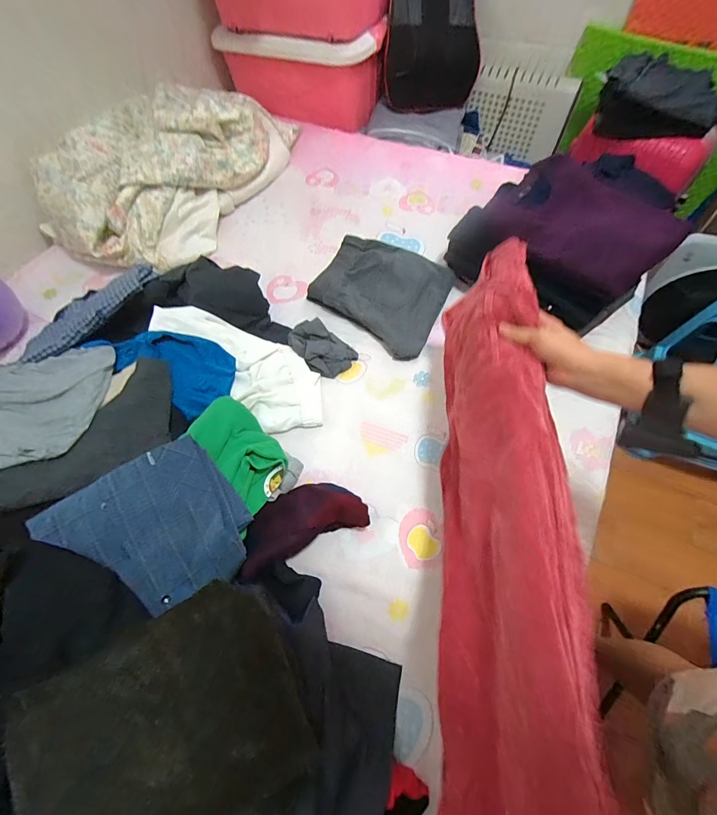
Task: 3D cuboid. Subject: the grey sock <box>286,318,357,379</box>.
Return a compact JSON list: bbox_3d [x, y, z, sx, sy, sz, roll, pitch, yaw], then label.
[{"bbox_3d":[-0.085,-0.130,0.781,0.152,0.029,0.098,40,72,20],"label":"grey sock"}]

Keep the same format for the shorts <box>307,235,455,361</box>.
[{"bbox_3d":[0.052,-0.270,0.841,0.302,0.061,0.253,29,68,16],"label":"shorts"}]

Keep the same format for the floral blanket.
[{"bbox_3d":[-0.517,-0.691,1.009,0.389,0.207,0.684,21,66,13],"label":"floral blanket"}]

